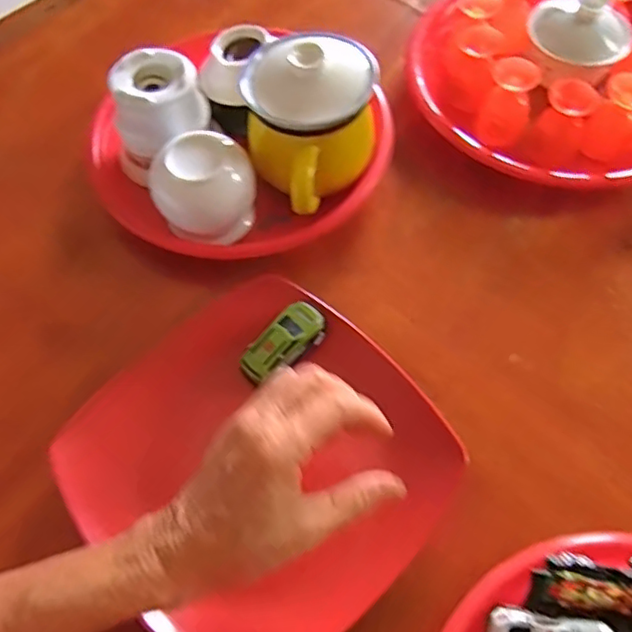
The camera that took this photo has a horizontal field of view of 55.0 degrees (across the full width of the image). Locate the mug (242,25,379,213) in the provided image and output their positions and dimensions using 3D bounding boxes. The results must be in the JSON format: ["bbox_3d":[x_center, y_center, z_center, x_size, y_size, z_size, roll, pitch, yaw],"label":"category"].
[{"bbox_3d":[-0.002,-0.134,0.452,0.094,0.110,0.105,-6,62,-1],"label":"mug"}]

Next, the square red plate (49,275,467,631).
[{"bbox_3d":[-0.035,0.087,0.378,0.201,0.033,0.207,-41,68,-18],"label":"square red plate"}]

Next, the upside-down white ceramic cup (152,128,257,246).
[{"bbox_3d":[-0.081,-0.092,0.447,0.071,0.066,0.060,-24,64,-11],"label":"upside-down white ceramic cup"}]

